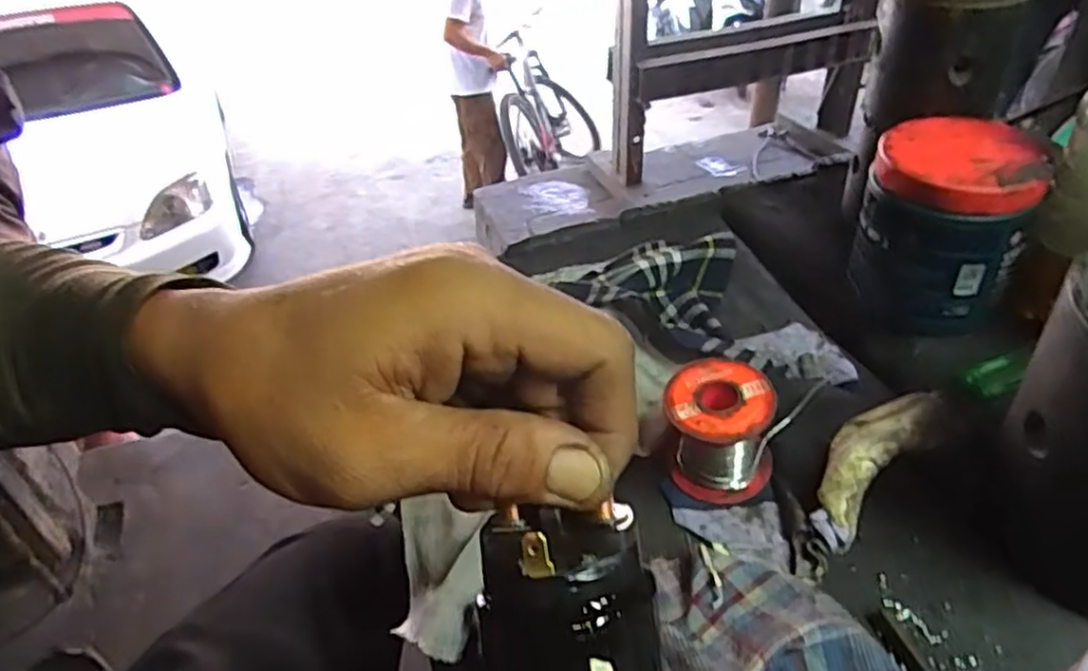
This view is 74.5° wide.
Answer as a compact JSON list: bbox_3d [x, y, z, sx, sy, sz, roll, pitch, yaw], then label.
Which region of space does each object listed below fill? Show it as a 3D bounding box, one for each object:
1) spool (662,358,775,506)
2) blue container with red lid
[{"bbox_3d":[0.089,0.052,0.366,0.053,0.062,0.050,-3,39,2],"label":"spool"},{"bbox_3d":[0.243,-0.067,0.442,0.090,0.104,0.082,16,44,23],"label":"blue container with red lid"}]

